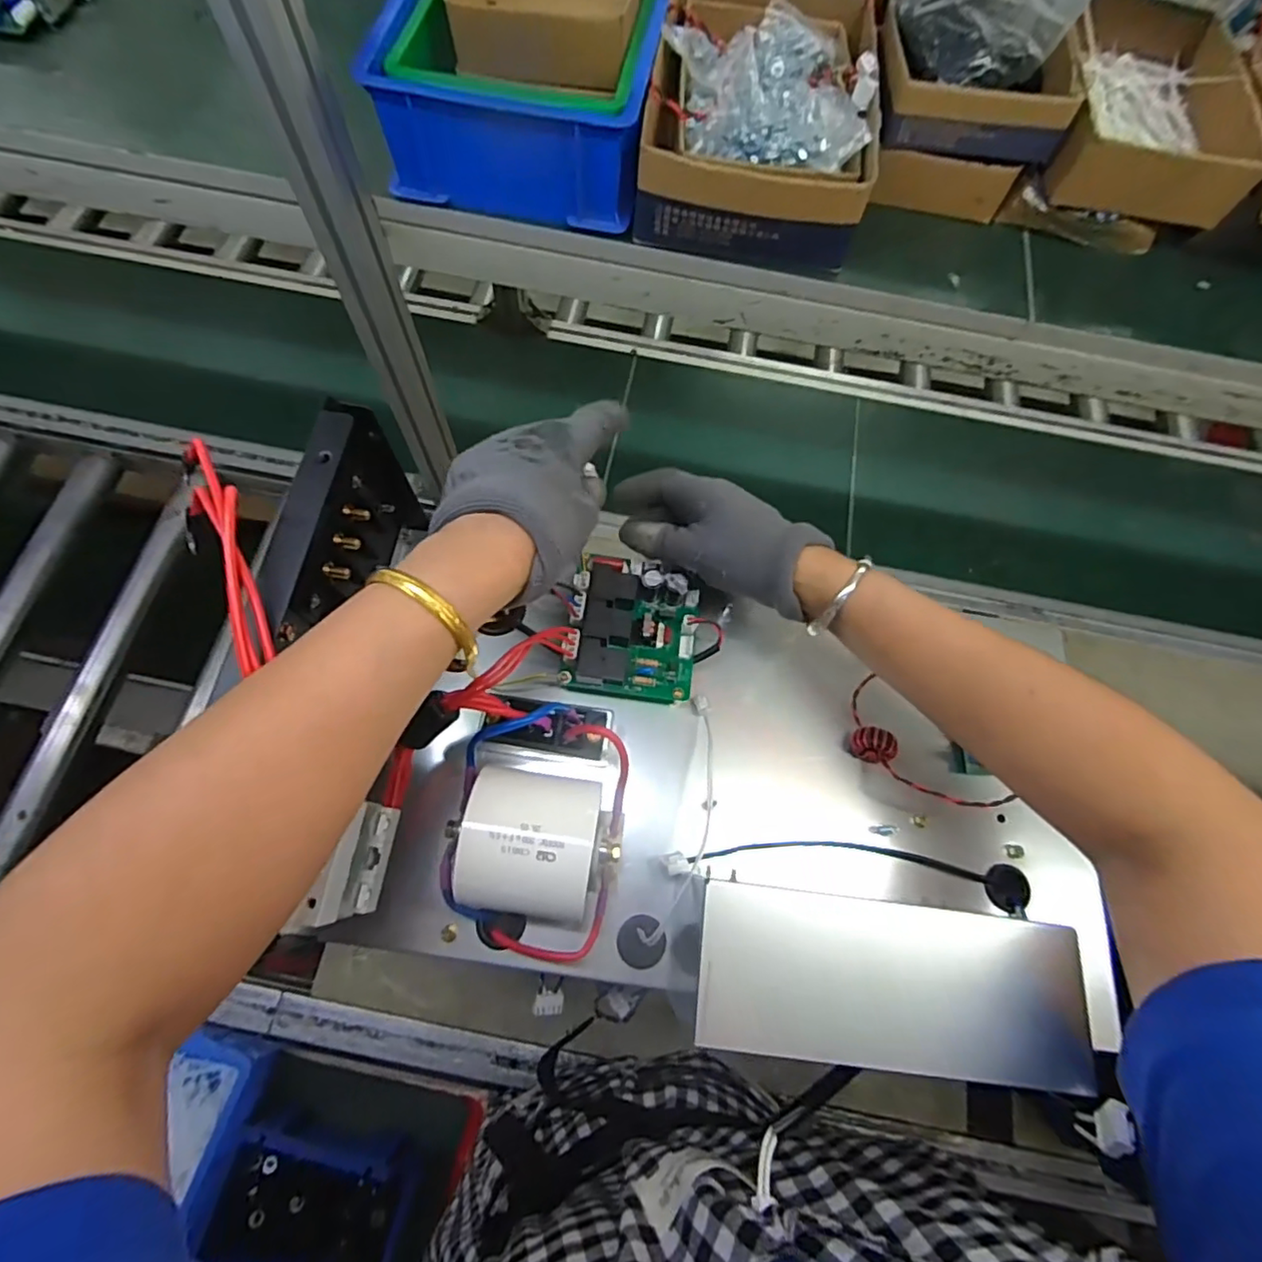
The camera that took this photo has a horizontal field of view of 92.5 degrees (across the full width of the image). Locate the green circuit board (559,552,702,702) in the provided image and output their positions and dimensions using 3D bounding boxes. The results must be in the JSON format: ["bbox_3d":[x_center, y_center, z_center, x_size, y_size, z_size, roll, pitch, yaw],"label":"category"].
[{"bbox_3d":[0.002,-0.004,0.415,0.086,0.029,0.097,7,69,0],"label":"green circuit board"}]

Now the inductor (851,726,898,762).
[{"bbox_3d":[0.164,0.077,0.410,0.028,0.021,0.018,23,70,6],"label":"inductor"}]

